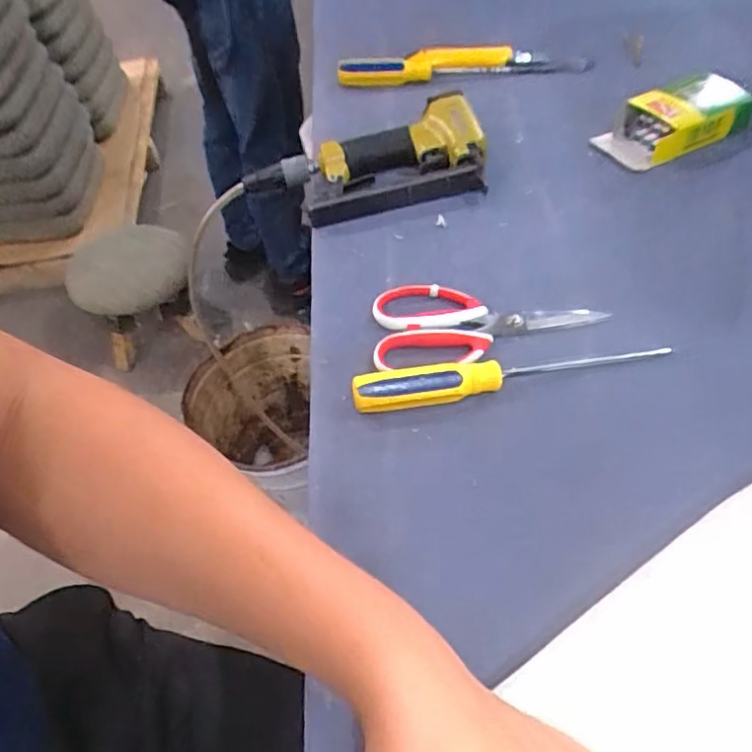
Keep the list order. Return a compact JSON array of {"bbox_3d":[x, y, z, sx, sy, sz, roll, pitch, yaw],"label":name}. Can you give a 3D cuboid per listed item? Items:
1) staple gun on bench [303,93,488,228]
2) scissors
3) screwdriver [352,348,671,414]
[{"bbox_3d":[0.017,-0.232,0.650,0.182,0.051,0.134,-5,53,0],"label":"staple gun on bench"},{"bbox_3d":[0.092,-0.048,0.522,0.186,0.014,0.089,-3,53,2],"label":"scissors"},{"bbox_3d":[0.103,-0.003,0.469,0.242,0.029,0.025,-7,53,-2],"label":"screwdriver"}]

